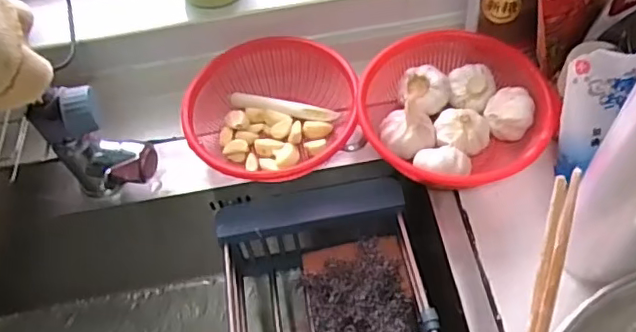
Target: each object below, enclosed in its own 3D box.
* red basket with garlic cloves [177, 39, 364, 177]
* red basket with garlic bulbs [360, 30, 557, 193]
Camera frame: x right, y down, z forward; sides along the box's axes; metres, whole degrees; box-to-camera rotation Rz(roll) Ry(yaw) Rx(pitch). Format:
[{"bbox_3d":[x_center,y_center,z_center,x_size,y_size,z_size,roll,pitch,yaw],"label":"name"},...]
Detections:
[{"bbox_3d":[-0.045,-0.053,0.582,0.161,0.049,0.158,-2,57,4],"label":"red basket with garlic cloves"},{"bbox_3d":[0.131,-0.047,0.558,0.171,0.061,0.159,-2,57,4],"label":"red basket with garlic bulbs"}]

